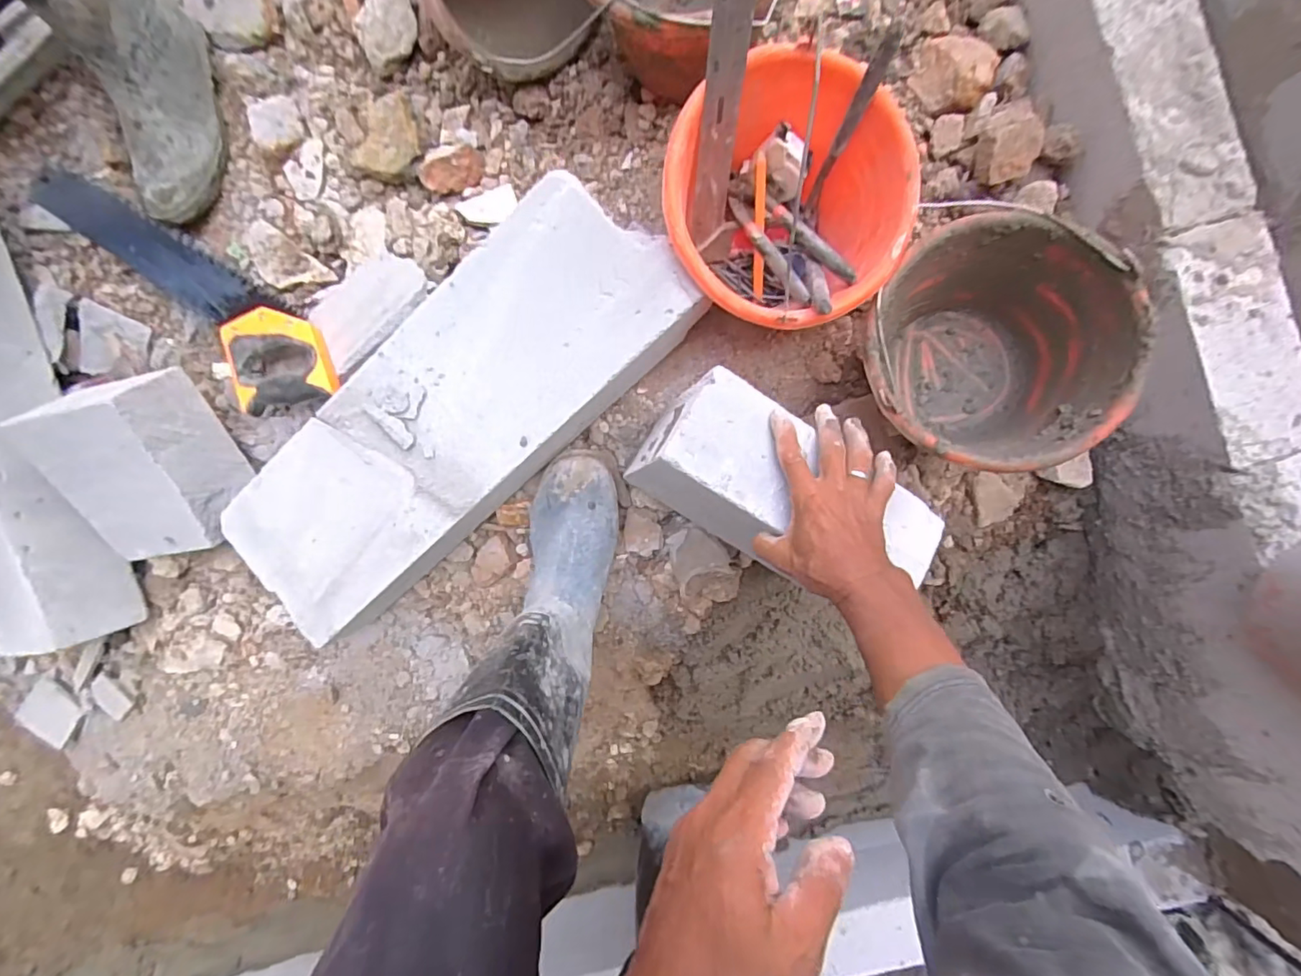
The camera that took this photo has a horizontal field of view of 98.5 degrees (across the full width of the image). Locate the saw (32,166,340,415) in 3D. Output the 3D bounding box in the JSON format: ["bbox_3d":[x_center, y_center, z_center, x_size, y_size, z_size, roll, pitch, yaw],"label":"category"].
[{"bbox_3d":[-0.572,-0.257,0.700,0.495,0.032,0.117,41,78,9],"label":"saw"}]

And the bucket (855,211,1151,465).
[{"bbox_3d":[0.338,-0.139,0.601,0.231,0.183,0.227,0,90,3],"label":"bucket"}]

